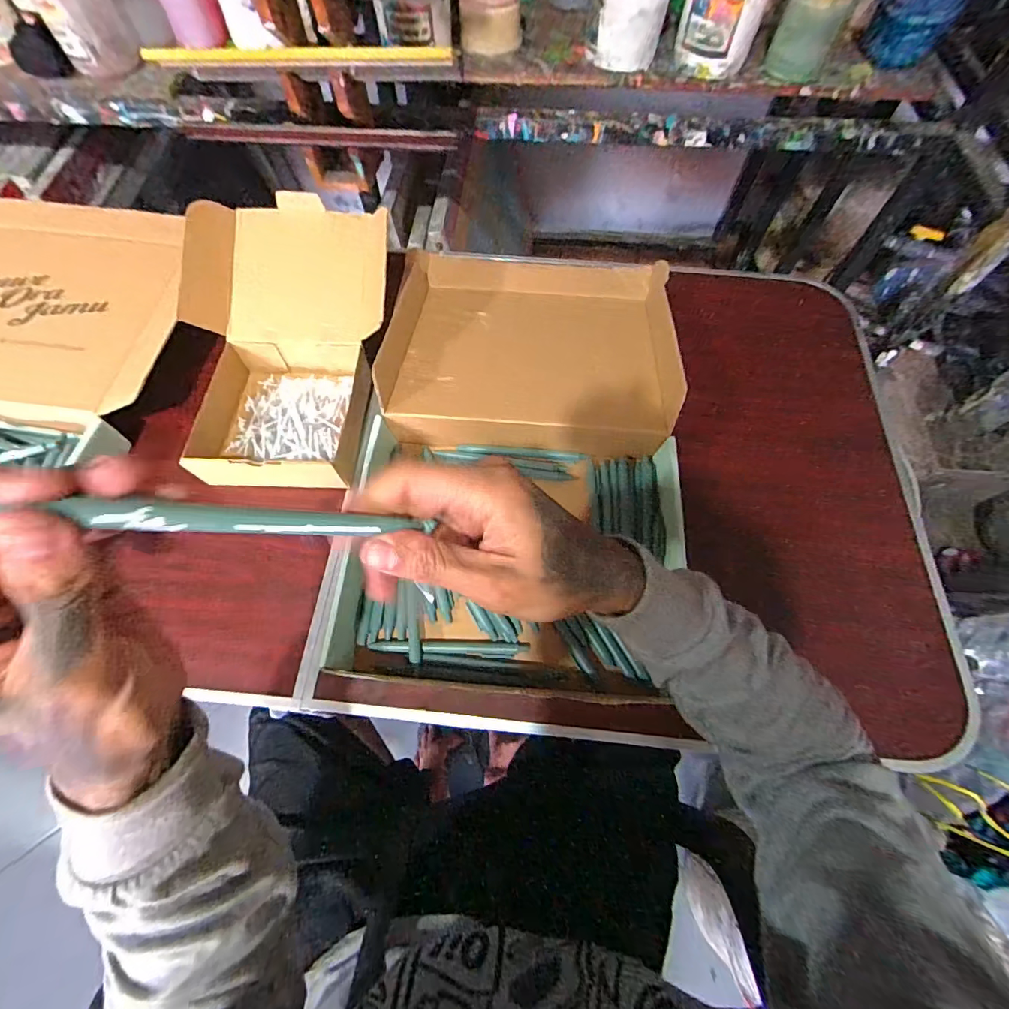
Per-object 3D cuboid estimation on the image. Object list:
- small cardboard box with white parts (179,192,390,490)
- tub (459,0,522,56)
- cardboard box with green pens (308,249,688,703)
[{"bbox_3d":[-0.245,-0.184,0.514,0.211,0.116,0.302,4,66,1],"label":"small cardboard box with white parts"},{"bbox_3d":[-0.023,-0.756,0.700,0.094,0.072,0.103,0,66,-1],"label":"tub"},{"bbox_3d":[0.020,-0.089,0.504,0.331,0.051,0.539,6,66,2],"label":"cardboard box with green pens"}]

